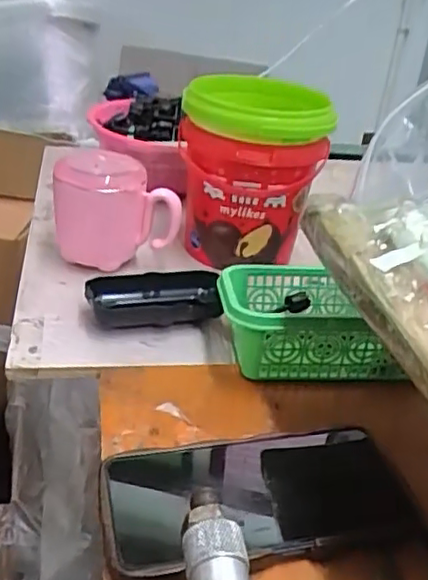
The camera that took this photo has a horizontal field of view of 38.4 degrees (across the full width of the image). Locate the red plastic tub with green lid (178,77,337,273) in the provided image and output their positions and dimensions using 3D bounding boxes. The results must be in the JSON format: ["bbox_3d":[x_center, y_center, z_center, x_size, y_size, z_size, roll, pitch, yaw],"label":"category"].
[{"bbox_3d":[0.031,-0.105,0.576,0.127,0.153,0.117,3,30,-6],"label":"red plastic tub with green lid"}]

